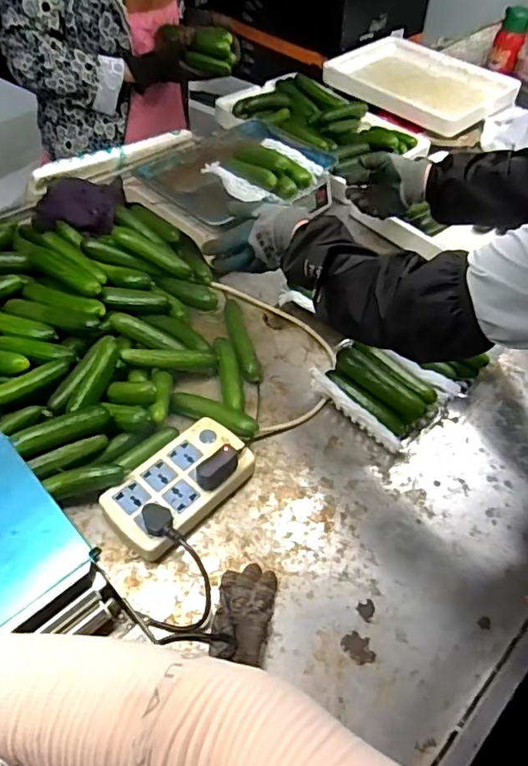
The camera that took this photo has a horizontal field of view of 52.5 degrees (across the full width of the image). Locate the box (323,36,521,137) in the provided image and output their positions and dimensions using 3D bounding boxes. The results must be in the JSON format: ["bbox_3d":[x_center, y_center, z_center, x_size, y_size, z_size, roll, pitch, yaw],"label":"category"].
[{"bbox_3d":[0.429,-0.833,1.487,0.479,0.059,0.351,36,56,24],"label":"box"}]

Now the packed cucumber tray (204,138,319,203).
[{"bbox_3d":[-0.001,-0.371,0.914,0.164,0.048,0.139,-31,58,-27],"label":"packed cucumber tray"}]

